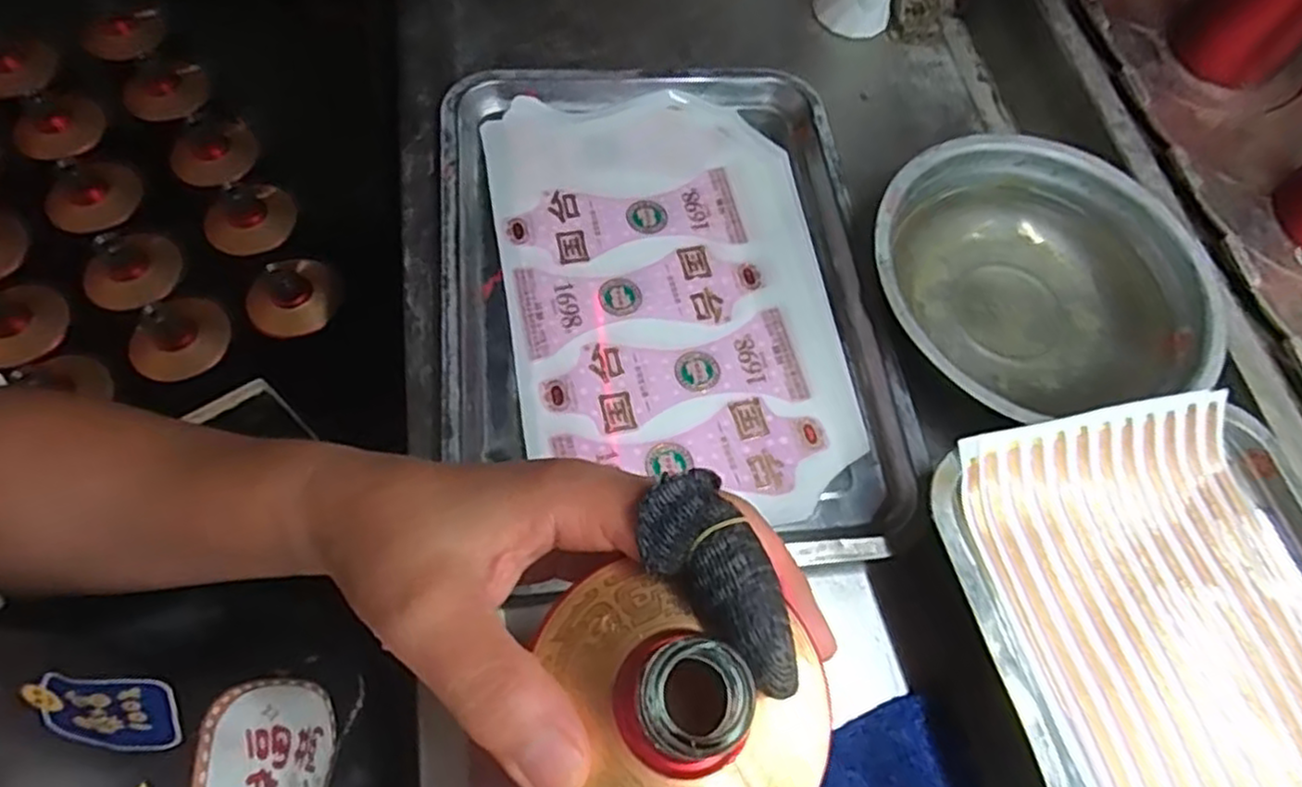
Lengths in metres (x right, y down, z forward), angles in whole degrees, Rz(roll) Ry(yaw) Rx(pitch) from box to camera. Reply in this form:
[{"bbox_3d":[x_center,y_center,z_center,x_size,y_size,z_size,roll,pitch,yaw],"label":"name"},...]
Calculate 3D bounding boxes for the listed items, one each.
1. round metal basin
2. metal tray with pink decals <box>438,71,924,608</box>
[{"bbox_3d":[0.227,-0.070,0.430,0.198,0.052,0.184,0,66,0],"label":"round metal basin"},{"bbox_3d":[0.006,-0.063,0.439,0.245,0.041,0.331,-6,66,-2],"label":"metal tray with pink decals"}]

